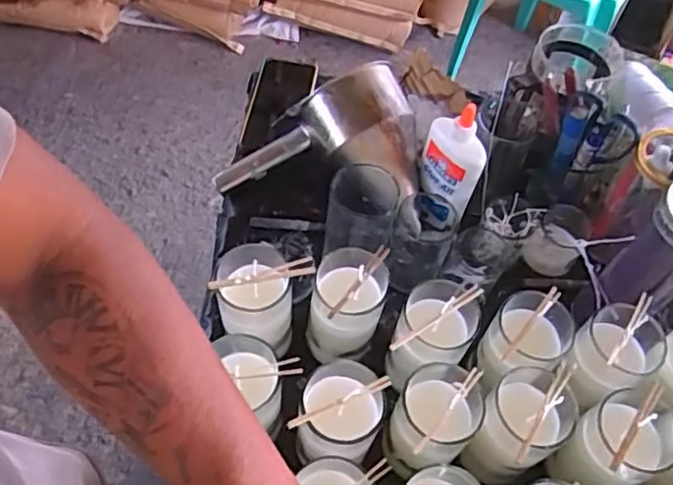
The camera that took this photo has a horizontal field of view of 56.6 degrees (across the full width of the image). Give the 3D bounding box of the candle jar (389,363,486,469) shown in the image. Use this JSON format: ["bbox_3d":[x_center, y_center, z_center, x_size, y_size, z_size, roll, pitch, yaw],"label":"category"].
[{"bbox_3d":[0.081,0.149,0.525,0.077,0.075,0.074,-36,67,-24],"label":"candle jar"}]

